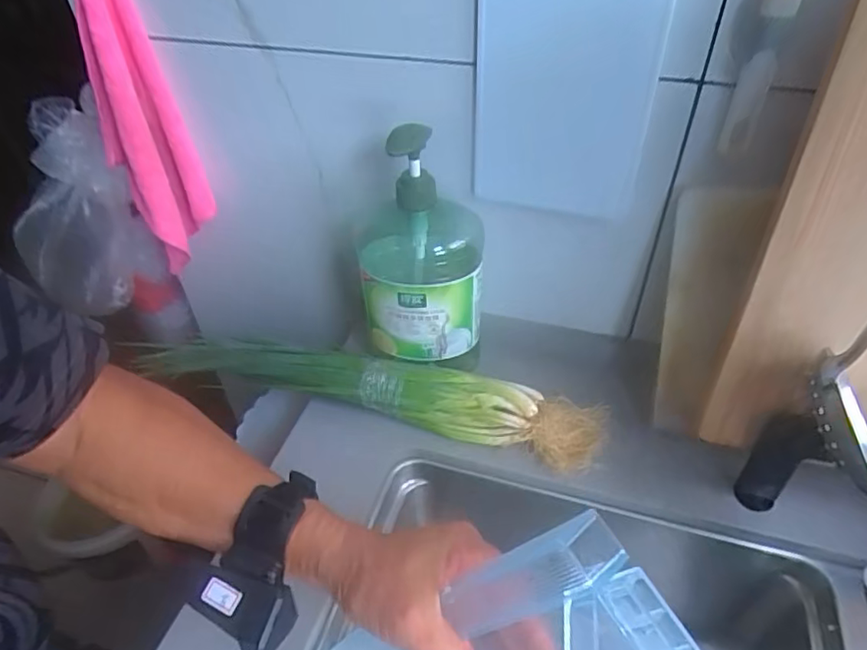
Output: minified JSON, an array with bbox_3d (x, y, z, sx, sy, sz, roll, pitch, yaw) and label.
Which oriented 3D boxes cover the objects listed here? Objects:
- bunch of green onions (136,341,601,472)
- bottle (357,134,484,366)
[{"bbox_3d":[-0.094,0.061,0.601,0.520,0.045,0.063,9,43,12],"label":"bunch of green onions"},{"bbox_3d":[-0.013,-0.067,0.563,0.118,0.249,0.084,-1,42,1],"label":"bottle"}]

